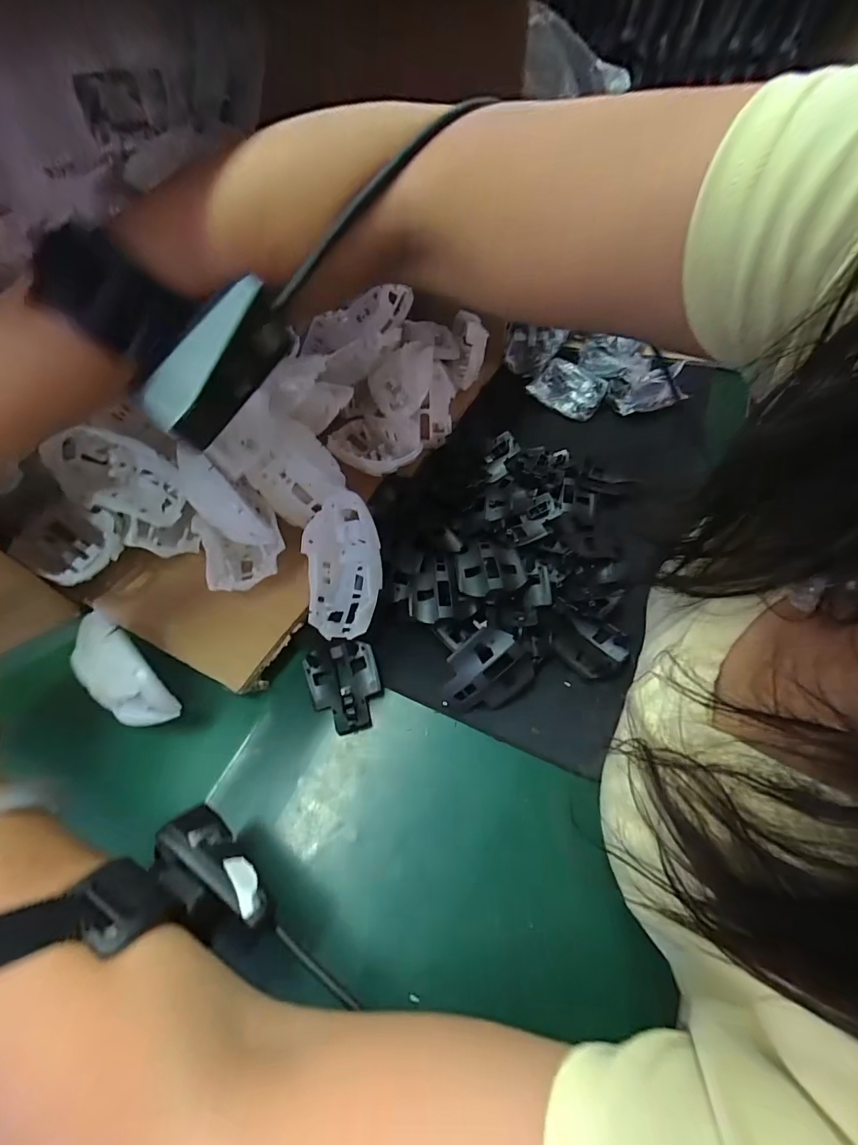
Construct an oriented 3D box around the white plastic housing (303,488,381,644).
[{"bbox_3d":[-0.066,-0.005,0.363,0.067,0.035,0.112,-15,72,29],"label":"white plastic housing"}]

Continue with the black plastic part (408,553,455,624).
[{"bbox_3d":[0.001,0.012,0.356,0.032,0.014,0.064,-4,55,1],"label":"black plastic part"}]

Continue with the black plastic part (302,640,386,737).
[{"bbox_3d":[-0.063,0.084,0.334,0.052,0.015,0.064,-14,55,-7],"label":"black plastic part"}]

